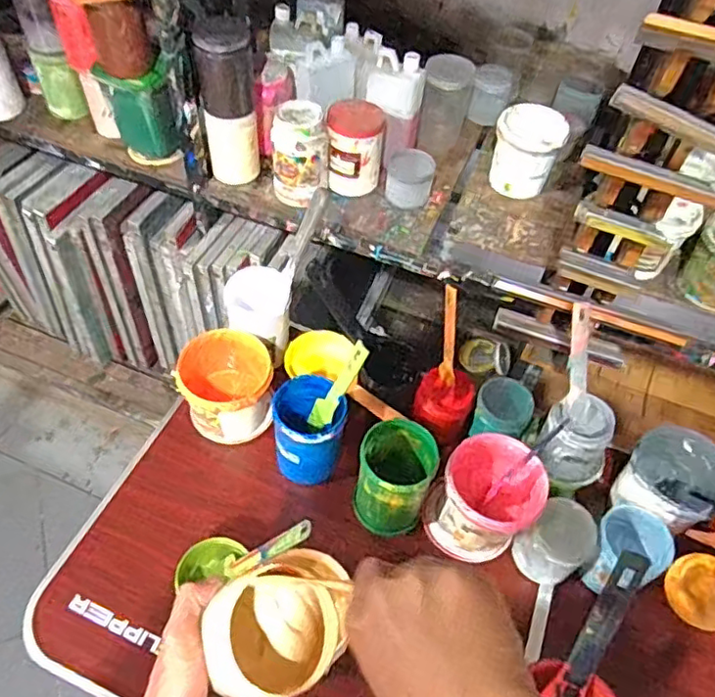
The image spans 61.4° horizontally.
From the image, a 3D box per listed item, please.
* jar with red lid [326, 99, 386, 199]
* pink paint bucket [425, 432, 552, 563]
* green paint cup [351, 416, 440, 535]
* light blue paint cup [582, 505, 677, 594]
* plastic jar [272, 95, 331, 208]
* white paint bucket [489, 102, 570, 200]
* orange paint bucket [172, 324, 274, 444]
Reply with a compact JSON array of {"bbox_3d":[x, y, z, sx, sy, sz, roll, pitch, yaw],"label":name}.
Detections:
[{"bbox_3d":[-0.004,-0.364,1.106,0.104,0.137,0.096,5,53,-1],"label":"jar with red lid"},{"bbox_3d":[0.171,0.204,0.813,0.134,0.128,0.123,2,53,-3],"label":"pink paint bucket"},{"bbox_3d":[0.048,0.170,0.804,0.099,0.125,0.106,2,53,-3],"label":"green paint cup"},{"bbox_3d":[0.358,0.266,0.796,0.091,0.092,0.087,2,53,-3],"label":"light blue paint cup"},{"bbox_3d":[-0.103,-0.341,1.077,0.098,0.170,0.080,4,53,-2],"label":"plastic jar"},{"bbox_3d":[0.320,-0.378,1.154,0.119,0.138,0.119,2,53,-3],"label":"white paint bucket"},{"bbox_3d":[-0.190,0.060,0.885,0.125,0.125,0.131,2,53,-3],"label":"orange paint bucket"}]

